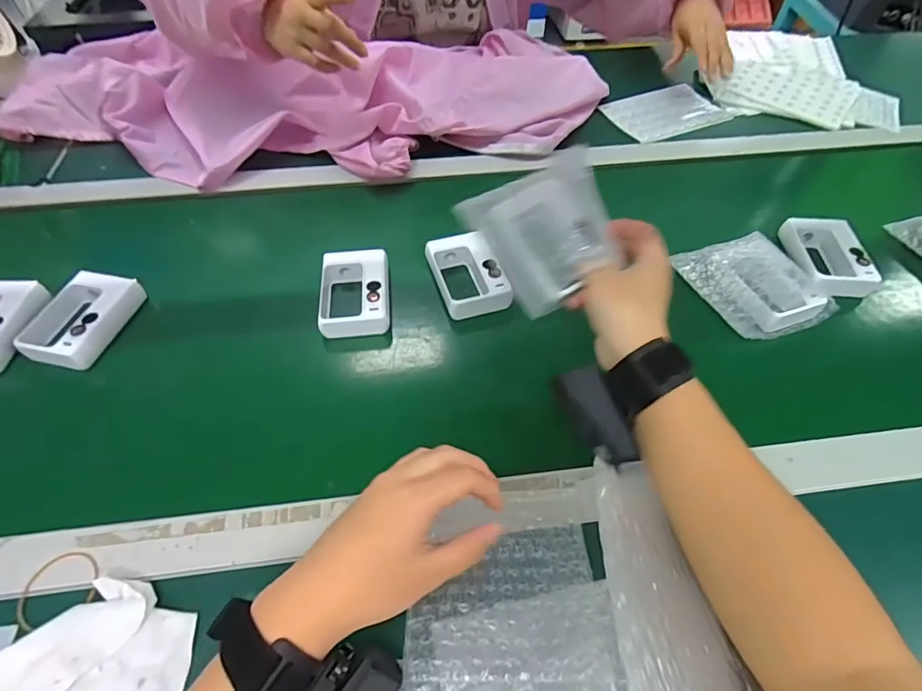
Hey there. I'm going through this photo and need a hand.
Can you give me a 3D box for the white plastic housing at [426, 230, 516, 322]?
[{"bbox_3d":[0.006,-0.073,0.497,0.064,0.024,0.099,-12,54,-13],"label":"white plastic housing"}]

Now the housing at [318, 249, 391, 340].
[{"bbox_3d":[-0.106,-0.052,0.487,0.068,0.028,0.097,-3,53,-7],"label":"housing"}]

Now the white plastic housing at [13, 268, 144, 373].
[{"bbox_3d":[-0.368,-0.027,0.466,0.074,0.028,0.100,16,53,8],"label":"white plastic housing"}]

